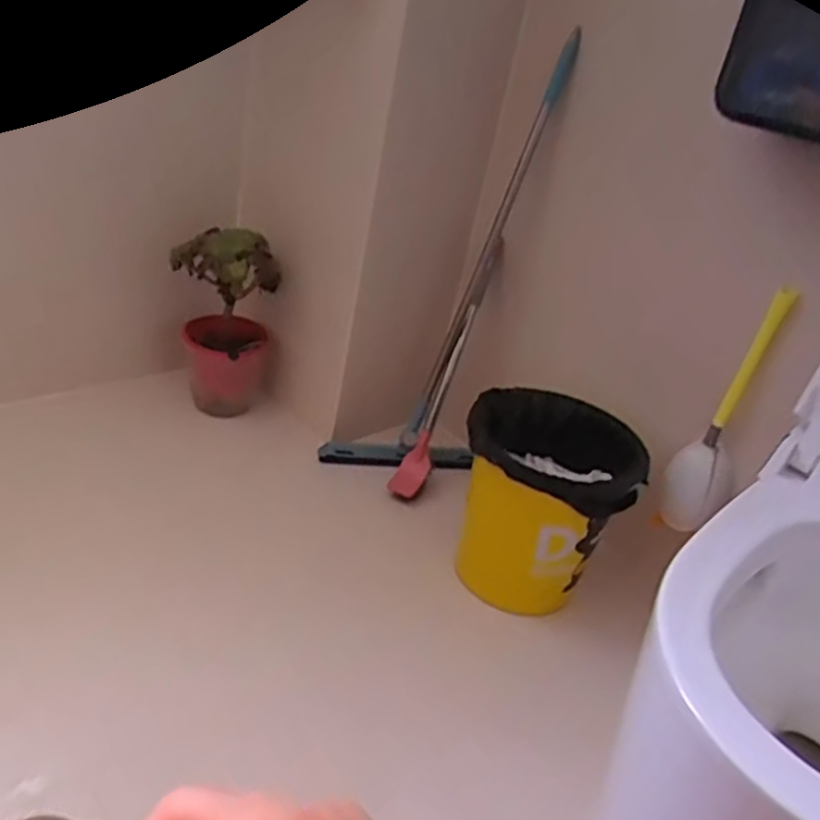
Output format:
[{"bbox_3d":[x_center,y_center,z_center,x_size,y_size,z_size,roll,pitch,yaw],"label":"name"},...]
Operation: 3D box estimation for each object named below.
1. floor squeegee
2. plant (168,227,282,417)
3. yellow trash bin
[{"bbox_3d":[0.138,-0.255,1.417,0.232,0.901,0.175,29,8,32],"label":"floor squeegee"},{"bbox_3d":[-0.367,-0.174,1.498,0.171,0.373,0.148,10,30,5],"label":"plant"},{"bbox_3d":[0.218,0.148,1.218,0.267,0.275,0.273,23,33,25],"label":"yellow trash bin"}]

